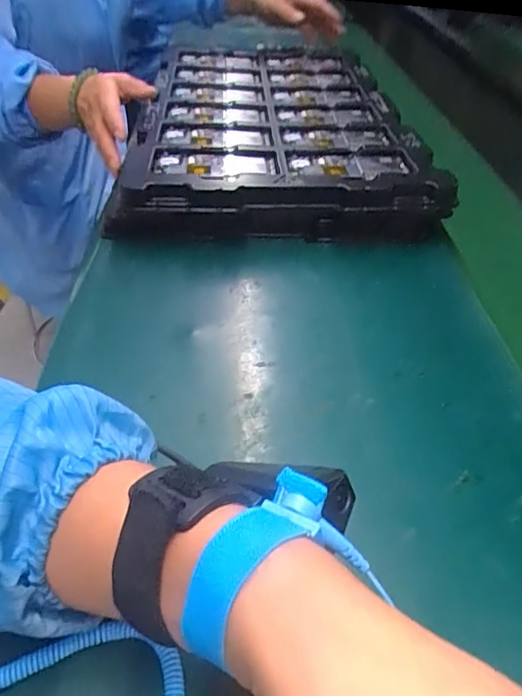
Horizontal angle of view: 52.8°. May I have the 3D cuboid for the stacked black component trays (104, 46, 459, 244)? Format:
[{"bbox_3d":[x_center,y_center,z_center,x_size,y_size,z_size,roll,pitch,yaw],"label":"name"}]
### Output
[{"bbox_3d":[0.032,-0.326,0.749,0.367,0.057,0.605,1,42,-4],"label":"stacked black component trays"}]

